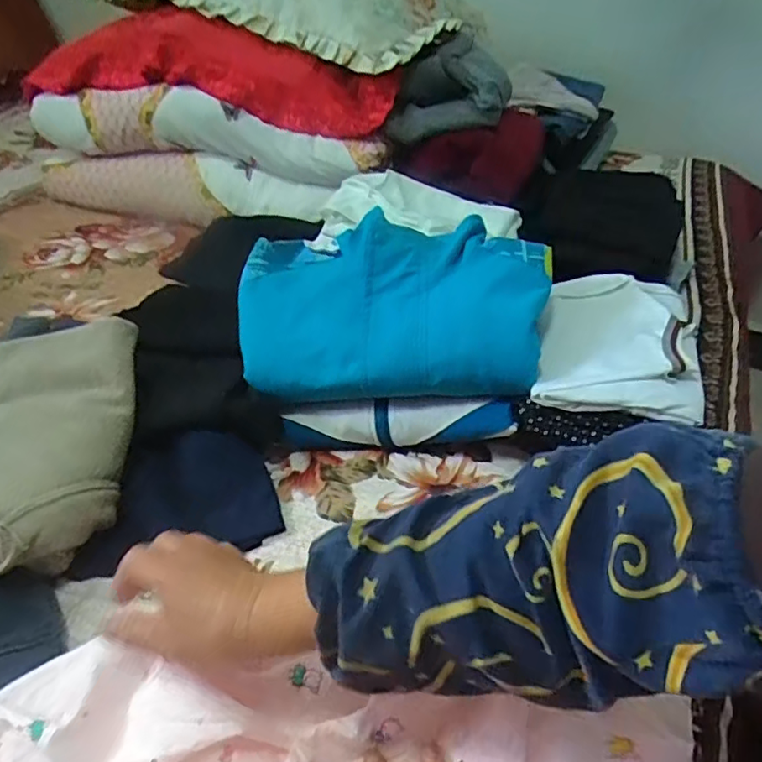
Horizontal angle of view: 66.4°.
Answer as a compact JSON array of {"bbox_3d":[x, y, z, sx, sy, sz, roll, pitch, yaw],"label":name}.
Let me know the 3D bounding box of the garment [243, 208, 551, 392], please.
[{"bbox_3d":[0.011,-0.082,0.602,0.303,0.031,0.197,3,71,5],"label":"garment"}]

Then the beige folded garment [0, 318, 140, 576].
[{"bbox_3d":[-0.328,0.055,0.548,0.163,0.070,0.250,-6,39,-4],"label":"beige folded garment"}]

